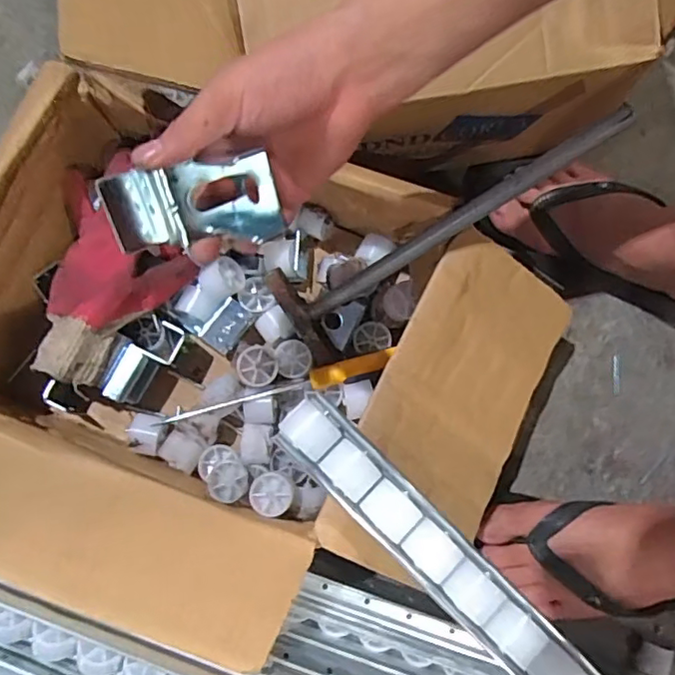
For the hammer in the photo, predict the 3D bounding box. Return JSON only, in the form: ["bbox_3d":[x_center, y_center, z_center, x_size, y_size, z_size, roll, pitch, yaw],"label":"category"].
[{"bbox_3d":[0.074,-0.079,0.436,0.295,0.038,0.078,-30,80,26],"label":"hammer"}]

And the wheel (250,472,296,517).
[{"bbox_3d":[-0.053,0.128,0.464,0.035,0.023,0.033,0,79,-1],"label":"wheel"}]

